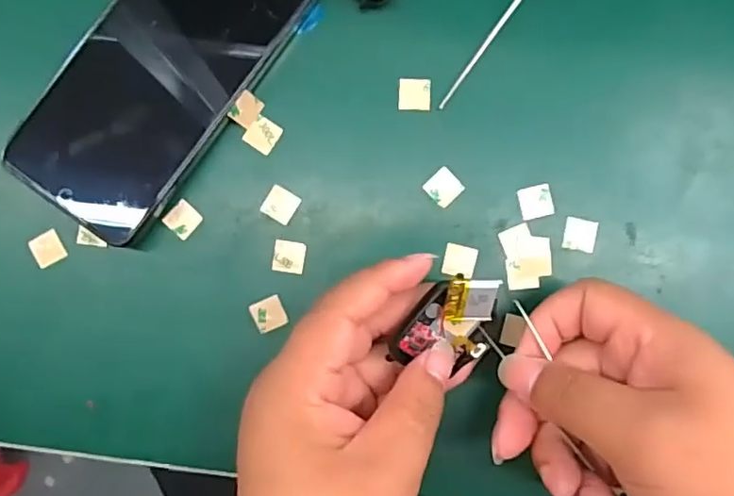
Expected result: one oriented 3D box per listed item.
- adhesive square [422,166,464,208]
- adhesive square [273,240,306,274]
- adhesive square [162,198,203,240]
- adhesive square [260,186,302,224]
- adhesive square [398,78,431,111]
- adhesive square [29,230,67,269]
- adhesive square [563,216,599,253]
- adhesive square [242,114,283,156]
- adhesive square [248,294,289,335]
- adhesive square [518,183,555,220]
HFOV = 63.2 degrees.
[{"bbox_3d":[0.038,-0.030,0.294,0.016,0.004,0.015,-45,89,0],"label":"adhesive square"},{"bbox_3d":[-0.038,0.004,0.294,0.015,0.004,0.015,8,90,1],"label":"adhesive square"},{"bbox_3d":[-0.092,-0.014,0.297,0.015,0.004,0.015,44,90,1],"label":"adhesive square"},{"bbox_3d":[-0.043,-0.021,0.296,0.016,0.004,0.015,31,90,1],"label":"adhesive square"},{"bbox_3d":[0.024,-0.076,0.294,0.016,0.004,0.015,2,90,1],"label":"adhesive square"},{"bbox_3d":[-0.159,0.001,0.297,0.015,0.004,0.015,-28,89,1],"label":"adhesive square"},{"bbox_3d":[0.105,-0.007,0.292,0.016,0.004,0.016,11,90,1],"label":"adhesive square"},{"bbox_3d":[-0.052,-0.056,0.296,0.015,0.004,0.016,33,90,1],"label":"adhesive square"},{"bbox_3d":[-0.048,0.033,0.295,0.016,0.004,0.016,-25,89,1],"label":"adhesive square"},{"bbox_3d":[0.084,-0.023,0.293,0.016,0.004,0.016,-12,89,1],"label":"adhesive square"}]

